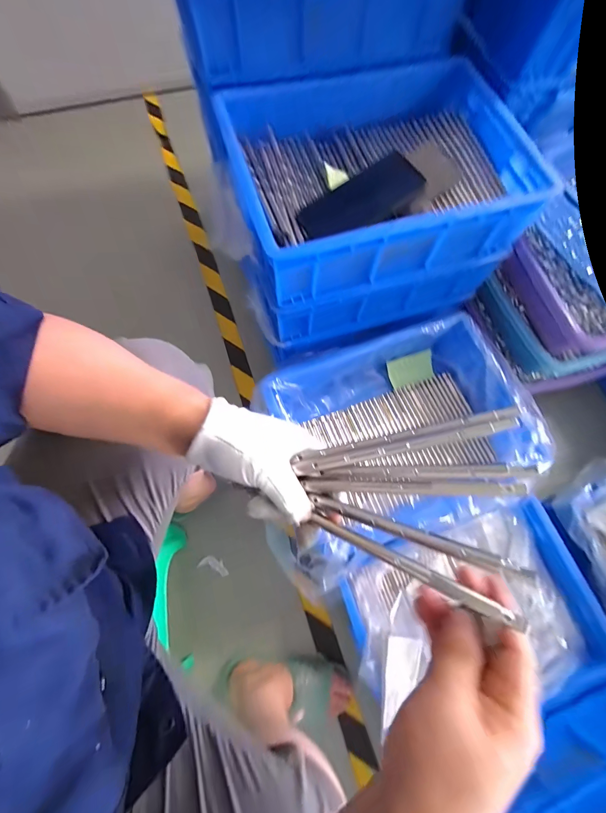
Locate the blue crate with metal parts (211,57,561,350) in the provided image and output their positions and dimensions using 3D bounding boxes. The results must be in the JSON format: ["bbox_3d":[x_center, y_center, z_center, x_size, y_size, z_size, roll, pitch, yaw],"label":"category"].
[{"bbox_3d":[0.099,-0.336,0.525,0.383,0.217,0.324,-17,74,-7],"label":"blue crate with metal parts"}]

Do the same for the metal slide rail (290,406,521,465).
[{"bbox_3d":[0.066,0.022,0.217,0.149,0.007,0.007,-15,72,15],"label":"metal slide rail"}]

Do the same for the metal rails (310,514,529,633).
[{"bbox_3d":[0.064,0.102,0.203,0.130,0.006,0.011,20,72,25],"label":"metal rails"}]

